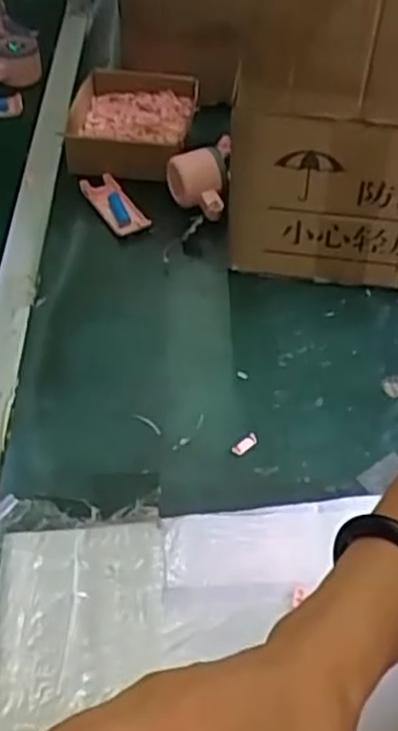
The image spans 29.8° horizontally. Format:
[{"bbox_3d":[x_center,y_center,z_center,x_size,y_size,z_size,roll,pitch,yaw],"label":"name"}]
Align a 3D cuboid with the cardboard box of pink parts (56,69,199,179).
[{"bbox_3d":[-0.085,-0.294,0.922,0.155,0.055,0.180,4,47,2],"label":"cardboard box of pink parts"}]

